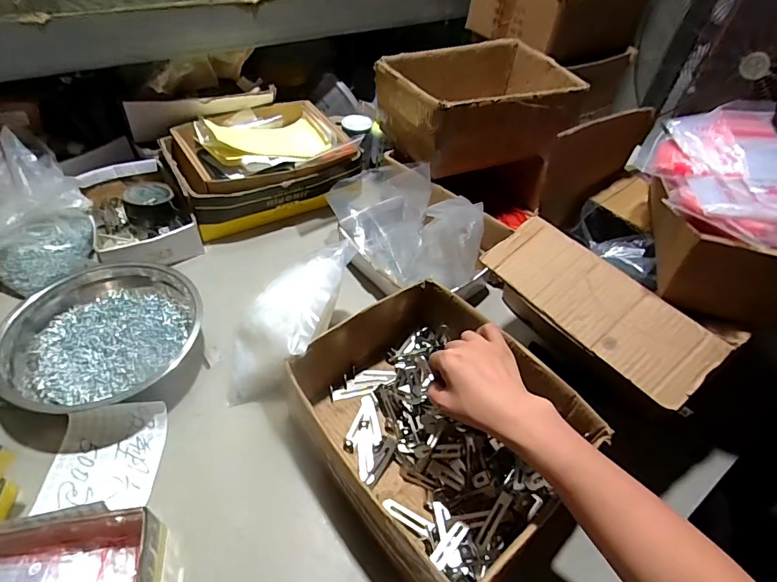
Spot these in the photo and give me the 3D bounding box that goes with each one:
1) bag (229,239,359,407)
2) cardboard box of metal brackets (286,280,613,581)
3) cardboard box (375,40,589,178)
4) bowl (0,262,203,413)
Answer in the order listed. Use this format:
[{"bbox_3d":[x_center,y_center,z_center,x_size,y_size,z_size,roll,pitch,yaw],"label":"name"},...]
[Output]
[{"bbox_3d":[-0.143,0.039,0.617,0.125,0.149,0.201,11,48,4],"label":"bag"},{"bbox_3d":[0.053,0.160,0.547,0.254,0.109,0.306,-30,57,-29],"label":"cardboard box of metal brackets"},{"bbox_3d":[0.183,-0.363,0.859,0.356,0.126,0.246,-18,52,-21],"label":"cardboard box"},{"bbox_3d":[-0.386,0.062,0.606,0.225,0.073,0.214,3,47,-3],"label":"bowl"}]

